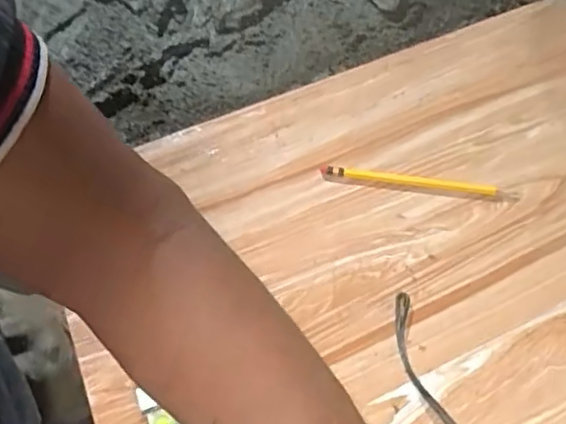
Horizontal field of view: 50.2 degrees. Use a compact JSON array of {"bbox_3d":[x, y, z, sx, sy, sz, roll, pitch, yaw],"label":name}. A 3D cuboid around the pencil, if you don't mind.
[{"bbox_3d":[0.111,-0.025,0.493,0.158,0.005,0.009,7,61,5],"label":"pencil"}]

